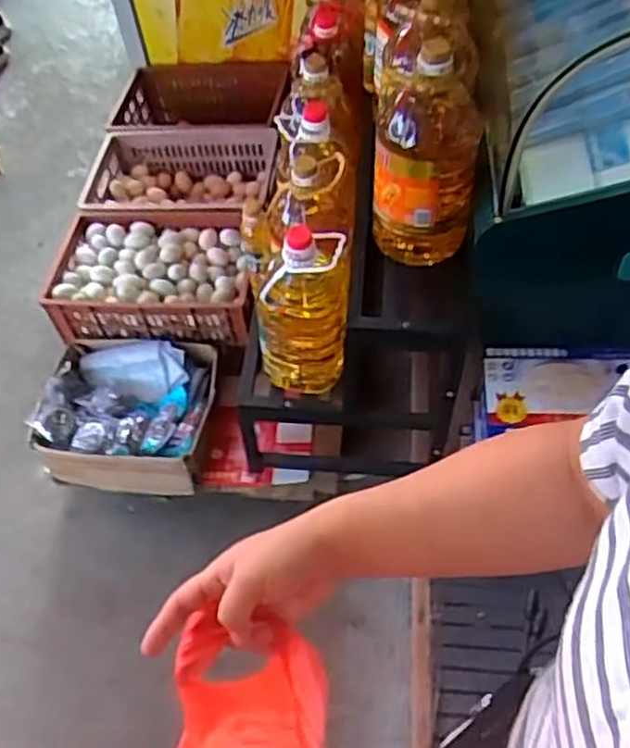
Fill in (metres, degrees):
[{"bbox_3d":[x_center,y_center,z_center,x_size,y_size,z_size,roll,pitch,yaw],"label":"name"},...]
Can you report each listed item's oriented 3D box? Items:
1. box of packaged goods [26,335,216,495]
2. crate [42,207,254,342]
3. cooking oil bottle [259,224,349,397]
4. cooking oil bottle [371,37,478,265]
[{"bbox_3d":[-0.404,0.087,1.618,0.358,0.148,0.312,4,53,6],"label":"box of packaged goods"},{"bbox_3d":[-0.368,-0.222,1.695,0.444,0.125,0.327,-2,53,2],"label":"crate"},{"bbox_3d":[-0.021,-0.105,1.283,0.151,0.309,0.137,0,53,3],"label":"cooking oil bottle"},{"bbox_3d":[0.174,-0.354,1.174,0.161,0.331,0.193,0,53,3],"label":"cooking oil bottle"}]

